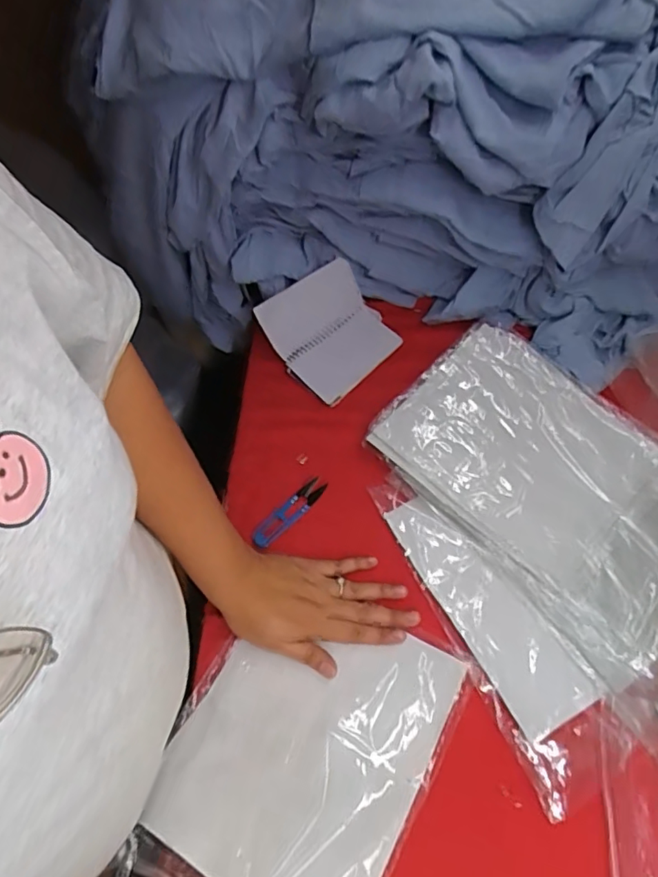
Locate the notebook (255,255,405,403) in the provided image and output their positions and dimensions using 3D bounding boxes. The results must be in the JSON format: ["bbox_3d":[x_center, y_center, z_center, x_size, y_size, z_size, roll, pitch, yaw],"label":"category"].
[{"bbox_3d":[-0.001,-0.137,0.699,0.138,0.023,0.148,-43,94,-15],"label":"notebook"}]

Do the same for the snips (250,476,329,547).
[{"bbox_3d":[-0.045,0.084,0.619,0.102,0.005,0.026,-41,67,-18],"label":"snips"}]

